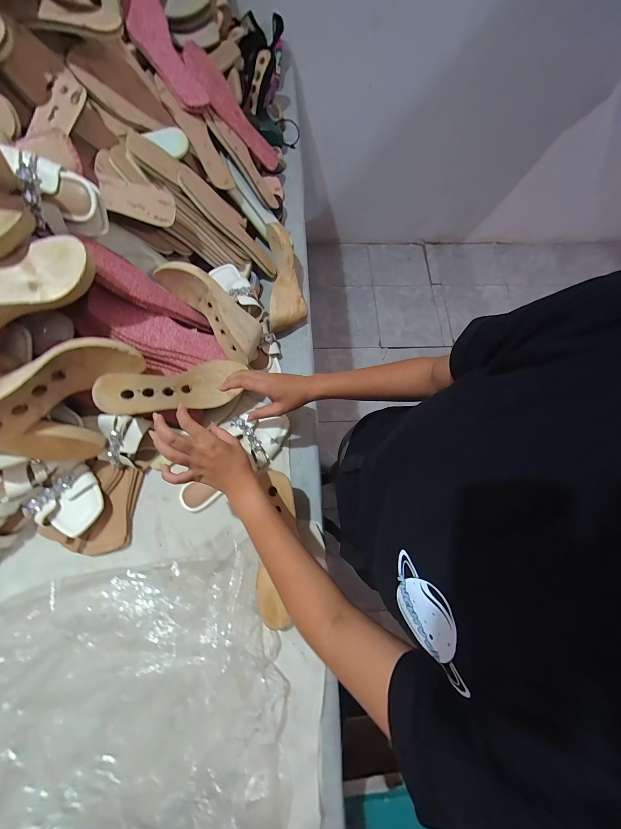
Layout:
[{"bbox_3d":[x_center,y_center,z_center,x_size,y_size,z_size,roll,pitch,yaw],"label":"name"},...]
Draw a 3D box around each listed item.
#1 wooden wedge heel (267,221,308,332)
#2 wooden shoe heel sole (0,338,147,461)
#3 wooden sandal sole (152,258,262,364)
[{"bbox_3d":[-0.052,-0.302,0.609,0.082,0.091,0.235,-2,74,-3],"label":"wooden wedge heel"},{"bbox_3d":[-0.368,-0.027,0.417,0.097,0.140,0.222,33,75,8],"label":"wooden shoe heel sole"},{"bbox_3d":[-0.178,-0.199,0.513,0.222,0.076,0.099,42,76,-8],"label":"wooden sandal sole"}]

